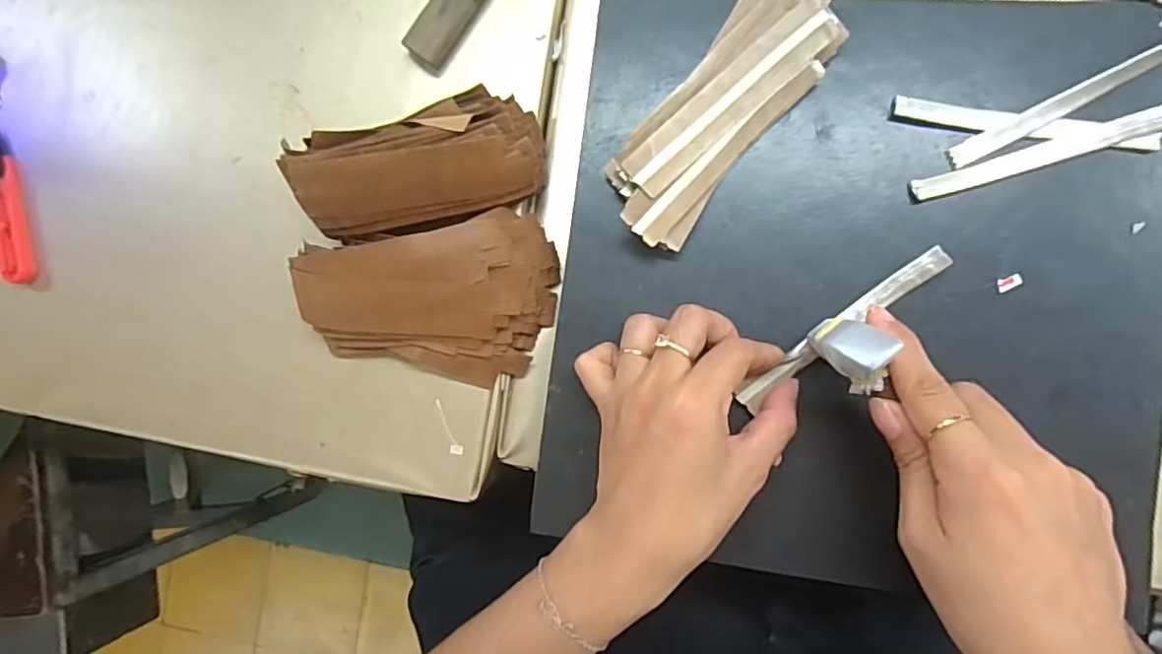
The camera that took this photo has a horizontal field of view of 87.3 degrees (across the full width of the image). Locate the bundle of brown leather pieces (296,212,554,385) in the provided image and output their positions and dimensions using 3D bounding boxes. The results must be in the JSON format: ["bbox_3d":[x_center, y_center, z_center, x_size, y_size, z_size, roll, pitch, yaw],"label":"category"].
[{"bbox_3d":[-0.085,-0.010,0.342,0.140,0.047,0.086,-9,88,7],"label":"bundle of brown leather pieces"}]

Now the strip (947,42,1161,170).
[{"bbox_3d":[0.240,-0.111,0.298,0.119,0.005,0.011,-27,84,10],"label":"strip"}]

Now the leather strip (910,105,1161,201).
[{"bbox_3d":[0.226,-0.085,0.298,0.119,0.010,0.012,-16,87,7],"label":"leather strip"}]

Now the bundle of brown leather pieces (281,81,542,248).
[{"bbox_3d":[-0.091,-0.089,0.338,0.134,0.058,0.062,-14,87,7],"label":"bundle of brown leather pieces"}]

